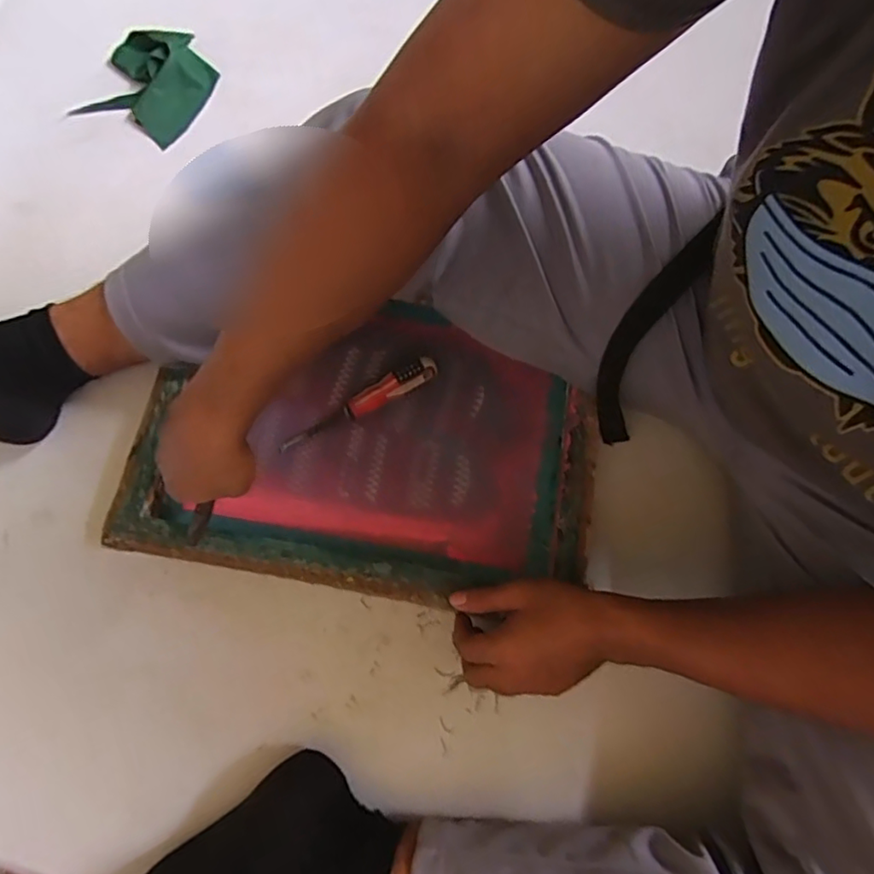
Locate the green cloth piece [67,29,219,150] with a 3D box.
[{"bbox_3d":[-0.376,-0.472,0.761,0.143,0.035,0.164,27,72,7],"label":"green cloth piece"}]

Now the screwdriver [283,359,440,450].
[{"bbox_3d":[-0.085,-0.038,0.627,0.183,0.029,0.035,-28,74,2],"label":"screwdriver"}]

